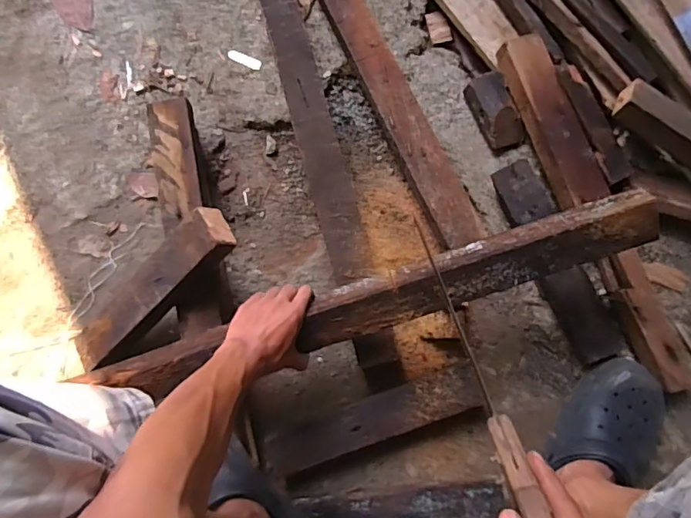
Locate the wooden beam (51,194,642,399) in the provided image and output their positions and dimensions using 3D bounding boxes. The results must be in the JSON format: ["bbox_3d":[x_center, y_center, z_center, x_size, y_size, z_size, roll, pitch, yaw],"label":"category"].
[{"bbox_3d":[0.016,0.060,0.655,0.729,0.042,0.067,-18,80,6],"label":"wooden beam"}]

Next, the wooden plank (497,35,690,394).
[{"bbox_3d":[0.367,-0.086,0.788,0.075,0.079,0.537,-23,82,-1],"label":"wooden plank"}]

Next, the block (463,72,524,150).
[{"bbox_3d":[0.240,-0.236,0.836,0.061,0.046,0.117,-21,82,-1],"label":"block"}]

